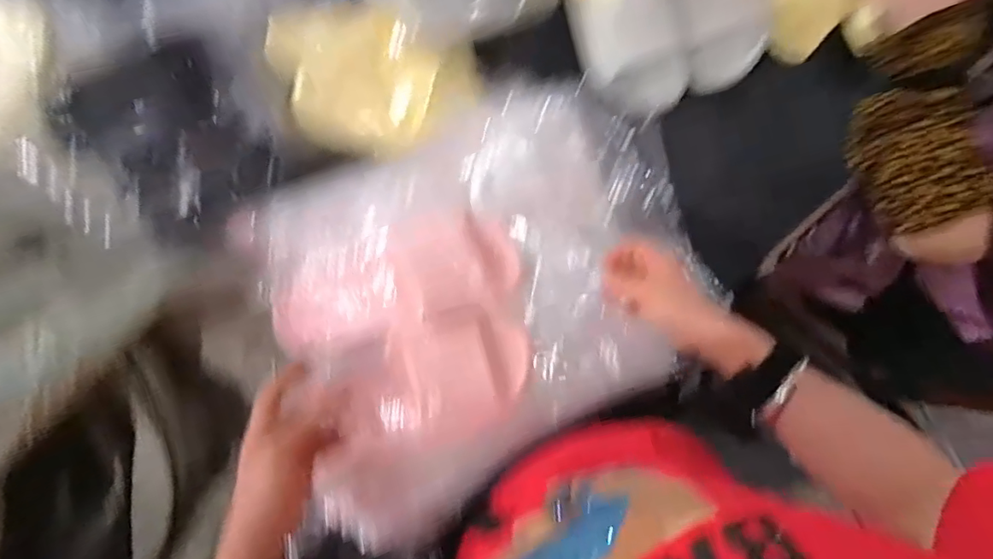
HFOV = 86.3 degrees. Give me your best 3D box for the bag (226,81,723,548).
[{"bbox_3d":[-0.021,0.007,0.527,0.442,0.073,0.343,-24,78,-6],"label":"bag"}]

